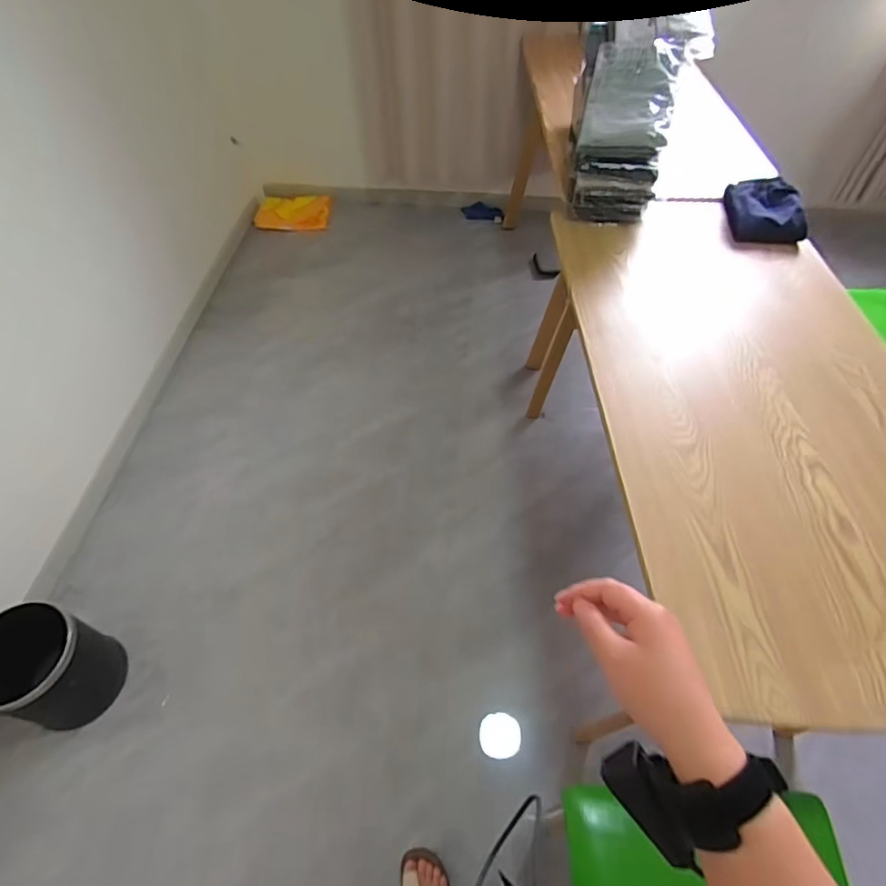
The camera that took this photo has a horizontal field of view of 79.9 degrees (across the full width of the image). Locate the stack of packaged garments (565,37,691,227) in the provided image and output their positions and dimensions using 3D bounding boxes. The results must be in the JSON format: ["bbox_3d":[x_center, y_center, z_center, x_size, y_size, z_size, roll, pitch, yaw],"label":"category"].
[{"bbox_3d":[0.422,-0.735,1.258,0.224,0.299,0.336,9,55,8],"label":"stack of packaged garments"}]

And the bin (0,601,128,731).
[{"bbox_3d":[-0.900,0.518,1.209,0.191,0.297,0.205,5,53,5],"label":"bin"}]

